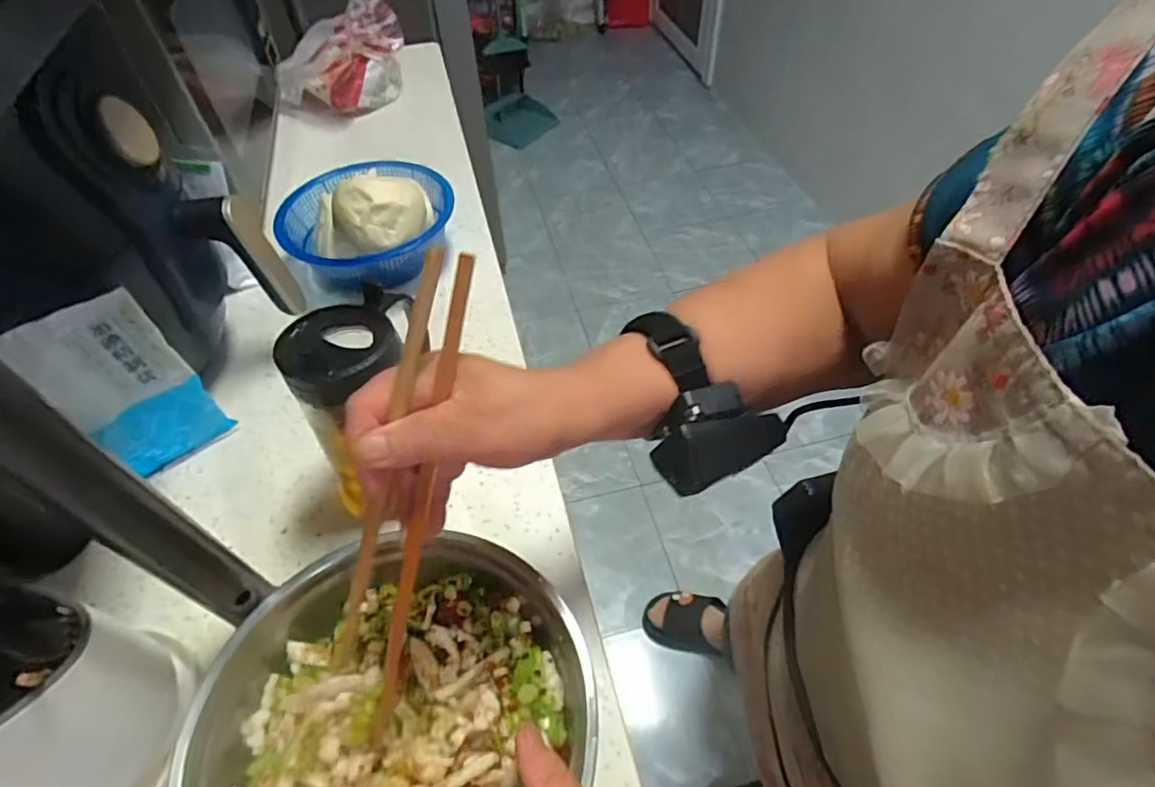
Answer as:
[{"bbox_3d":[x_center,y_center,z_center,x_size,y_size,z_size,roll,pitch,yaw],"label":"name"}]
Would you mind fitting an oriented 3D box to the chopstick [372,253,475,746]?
[{"bbox_3d":[-0.079,0.059,0.287,0.009,0.254,0.013,16,13,14],"label":"chopstick"}]

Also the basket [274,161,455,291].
[{"bbox_3d":[-0.223,-0.191,0.621,0.172,0.119,0.171,-29,56,-20],"label":"basket"}]

